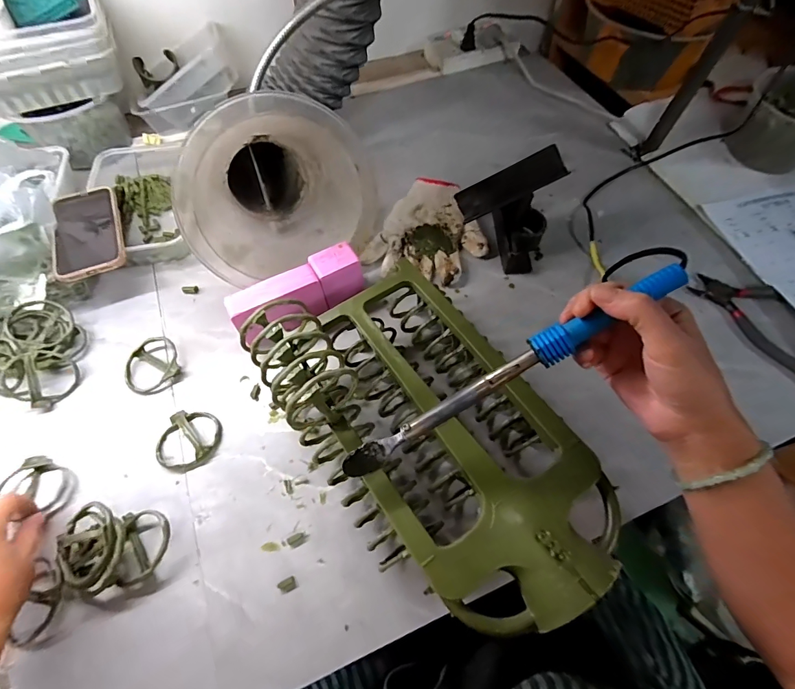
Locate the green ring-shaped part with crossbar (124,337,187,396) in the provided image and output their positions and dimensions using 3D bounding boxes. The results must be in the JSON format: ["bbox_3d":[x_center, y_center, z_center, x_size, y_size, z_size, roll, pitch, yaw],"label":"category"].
[{"bbox_3d":[-0.293,0.024,0.486,0.062,0.019,0.069,-24,64,-12],"label":"green ring-shaped part with crossbar"}]

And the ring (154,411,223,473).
[{"bbox_3d":[-0.229,0.104,0.446,0.066,0.013,0.067,0,61,0],"label":"ring"}]

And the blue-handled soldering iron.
[{"bbox_3d":[0.078,0.026,0.310,0.279,0.020,0.022,-33,63,12],"label":"blue-handled soldering iron"}]

